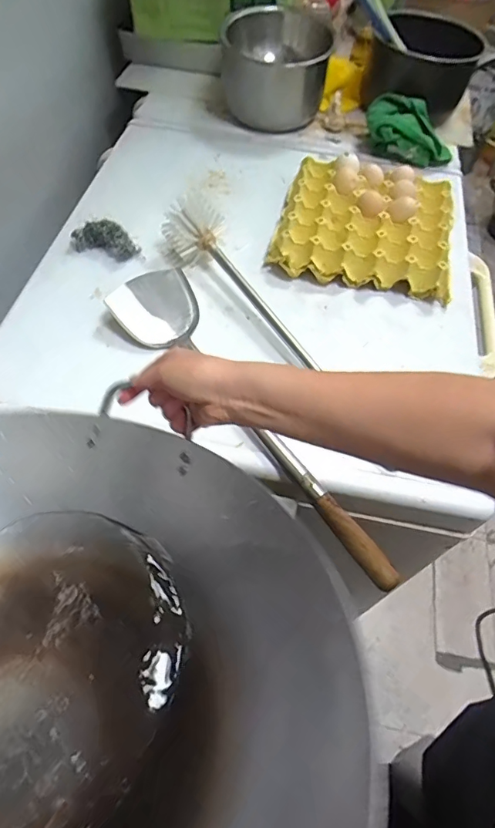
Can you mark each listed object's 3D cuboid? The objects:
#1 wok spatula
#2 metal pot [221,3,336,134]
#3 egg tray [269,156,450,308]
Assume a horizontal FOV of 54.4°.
[{"bbox_3d":[0.014,-0.018,0.647,0.122,0.048,0.540,-37,67,-24],"label":"wok spatula"},{"bbox_3d":[0.054,-0.695,0.985,0.211,0.173,0.208,2,57,-3],"label":"metal pot"},{"bbox_3d":[0.205,-0.335,0.851,0.299,0.079,0.274,11,57,3],"label":"egg tray"}]

